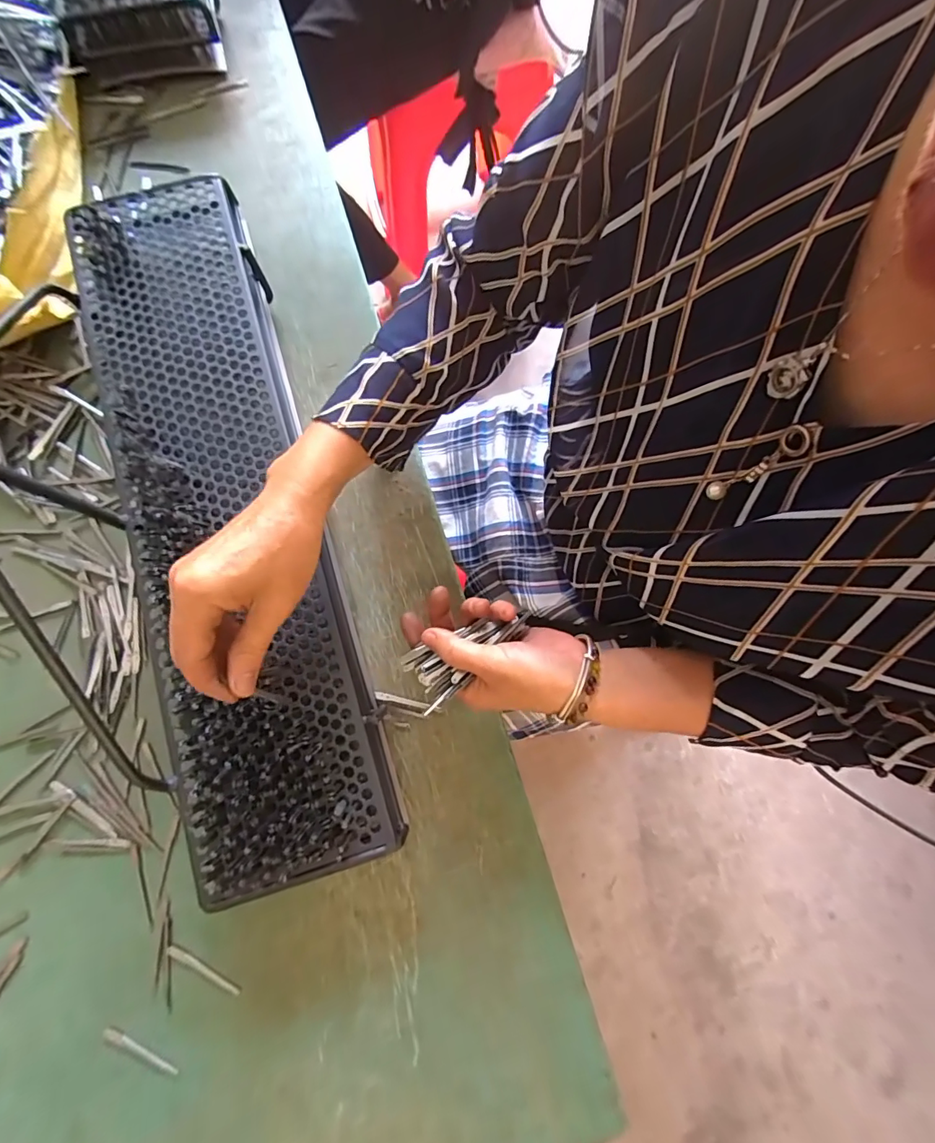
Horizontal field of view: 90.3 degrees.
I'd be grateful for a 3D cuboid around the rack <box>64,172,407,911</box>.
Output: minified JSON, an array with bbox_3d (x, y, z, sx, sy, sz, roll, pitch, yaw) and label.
[{"bbox_3d":[-0.206,-0.061,0.398,0.141,0.061,0.596,-18,79,-5],"label":"rack"}]

